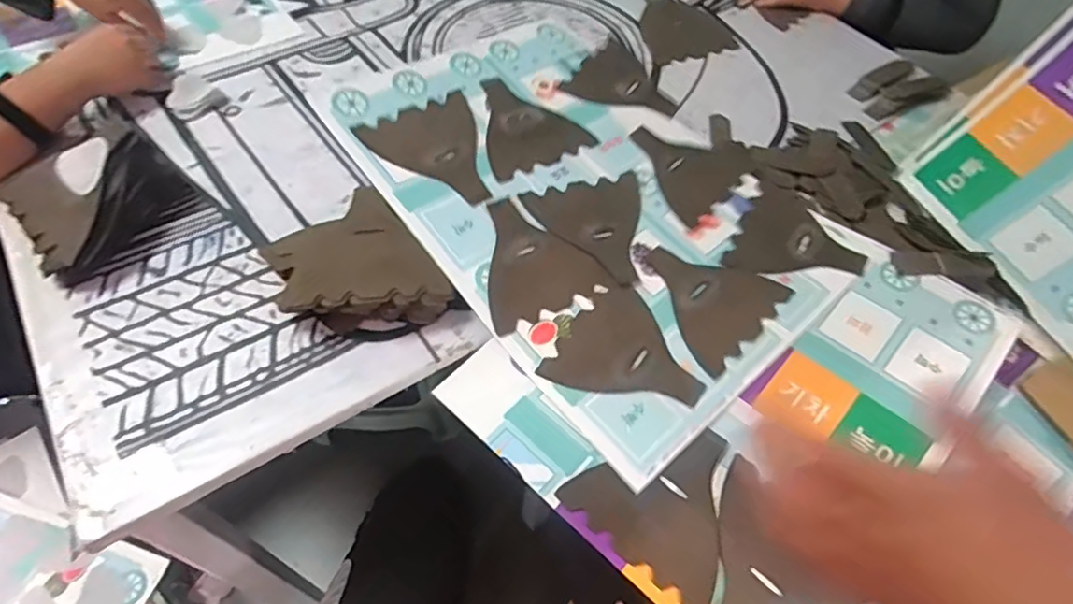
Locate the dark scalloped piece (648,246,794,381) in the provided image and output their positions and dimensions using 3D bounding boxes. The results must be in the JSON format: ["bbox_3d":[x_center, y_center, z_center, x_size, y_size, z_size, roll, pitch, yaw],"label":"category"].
[{"bbox_3d":[0.182,-0.009,0.642,0.143,0.008,0.136,-38,67,-26],"label":"dark scalloped piece"}]

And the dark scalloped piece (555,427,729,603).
[{"bbox_3d":[0.117,0.168,0.523,0.140,0.010,0.137,36,61,18],"label":"dark scalloped piece"}]

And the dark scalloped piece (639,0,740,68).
[{"bbox_3d":[0.232,-0.439,0.949,0.143,0.016,0.156,-12,58,-13],"label":"dark scalloped piece"}]

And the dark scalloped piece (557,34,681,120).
[{"bbox_3d":[0.123,-0.289,0.796,0.137,0.008,0.141,33,61,7],"label":"dark scalloped piece"}]

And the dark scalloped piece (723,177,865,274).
[{"bbox_3d":[0.307,-0.071,0.690,0.139,0.010,0.151,26,58,12],"label":"dark scalloped piece"}]

